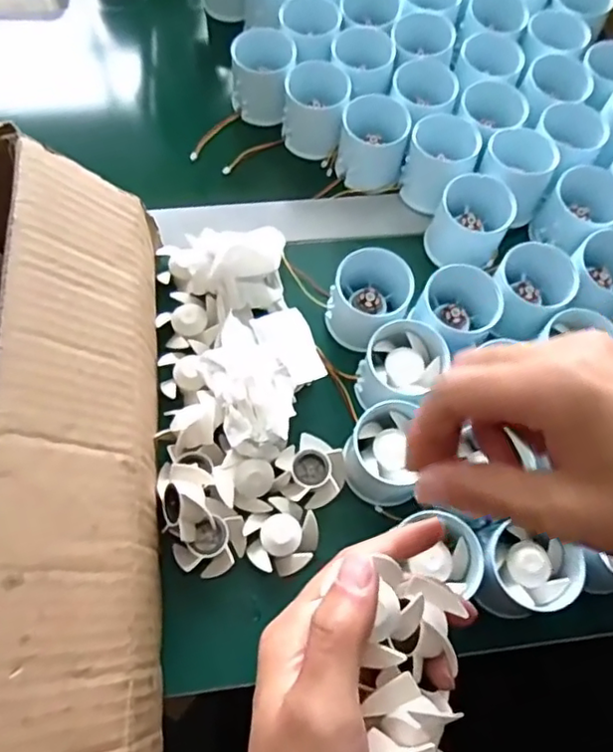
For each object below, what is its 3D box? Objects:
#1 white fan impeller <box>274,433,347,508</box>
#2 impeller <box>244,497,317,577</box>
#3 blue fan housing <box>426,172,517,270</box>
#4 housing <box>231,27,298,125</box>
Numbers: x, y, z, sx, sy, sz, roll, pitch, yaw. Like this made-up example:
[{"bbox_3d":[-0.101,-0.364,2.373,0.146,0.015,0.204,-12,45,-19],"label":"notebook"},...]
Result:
[{"bbox_3d":[0.003,0.061,0.384,0.042,0.018,0.043,1,66,-2],"label":"white fan impeller"},{"bbox_3d":[-0.015,0.096,0.365,0.043,0.011,0.043,1,66,-2],"label":"impeller"},{"bbox_3d":[0.120,-0.112,0.445,0.052,0.050,0.049,1,66,-2],"label":"blue fan housing"},{"bbox_3d":[-0.037,-0.245,0.498,0.051,0.047,0.053,4,66,-1],"label":"housing"}]

